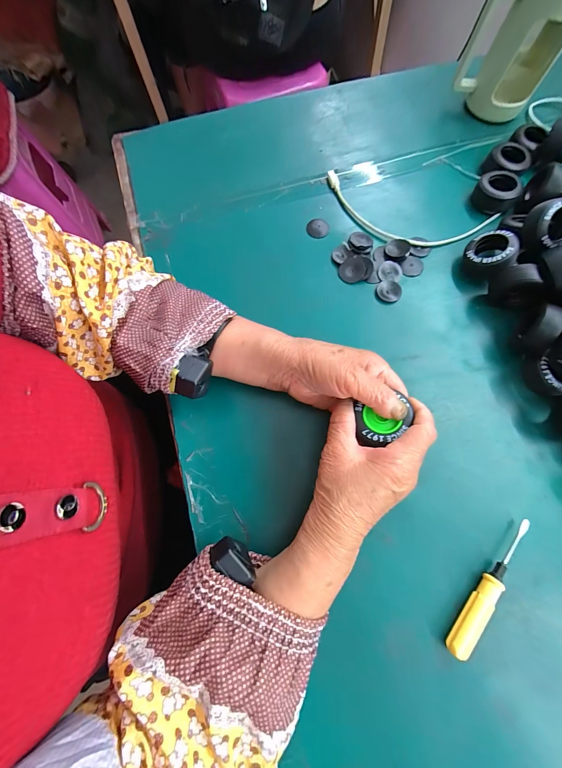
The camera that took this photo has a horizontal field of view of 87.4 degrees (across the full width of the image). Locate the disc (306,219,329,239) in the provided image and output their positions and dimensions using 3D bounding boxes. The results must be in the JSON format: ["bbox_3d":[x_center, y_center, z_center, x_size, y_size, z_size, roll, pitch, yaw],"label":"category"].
[{"bbox_3d":[0.046,-0.192,0.361,0.027,0.006,0.027,0,74,-2],"label":"disc"}]

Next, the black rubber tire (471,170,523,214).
[{"bbox_3d":[0.261,-0.232,0.358,0.048,0.030,0.039,38,76,9],"label":"black rubber tire"}]

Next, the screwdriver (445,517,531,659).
[{"bbox_3d":[0.176,0.168,0.248,0.015,0.017,0.123,39,76,9],"label":"screwdriver"}]

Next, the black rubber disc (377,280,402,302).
[{"bbox_3d":[0.123,-0.105,0.332,0.026,0.004,0.024,0,74,-2],"label":"black rubber disc"}]

